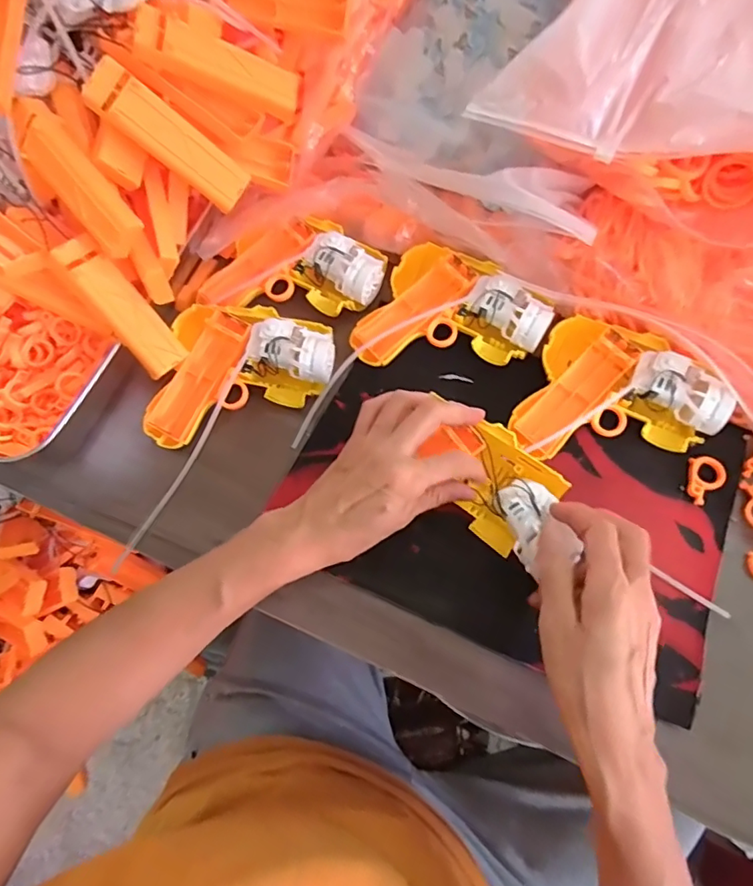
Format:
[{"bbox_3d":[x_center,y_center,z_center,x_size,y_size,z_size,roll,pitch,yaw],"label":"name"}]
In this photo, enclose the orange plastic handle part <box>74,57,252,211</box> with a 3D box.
[{"bbox_3d":[-0.141,-0.208,0.352,0.108,0.017,0.031,33,71,-27],"label":"orange plastic handle part"}]

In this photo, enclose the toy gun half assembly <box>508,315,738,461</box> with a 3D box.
[{"bbox_3d":[0.181,-0.028,0.385,0.128,0.045,0.119,25,74,11],"label":"toy gun half assembly"}]

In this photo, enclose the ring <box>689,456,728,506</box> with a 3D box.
[{"bbox_3d":[0.245,0.028,0.379,0.024,0.005,0.038,11,71,6],"label":"ring"}]

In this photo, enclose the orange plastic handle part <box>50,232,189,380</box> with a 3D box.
[{"bbox_3d":[-0.187,-0.100,0.378,0.031,0.023,0.108,-39,110,-11],"label":"orange plastic handle part"}]

